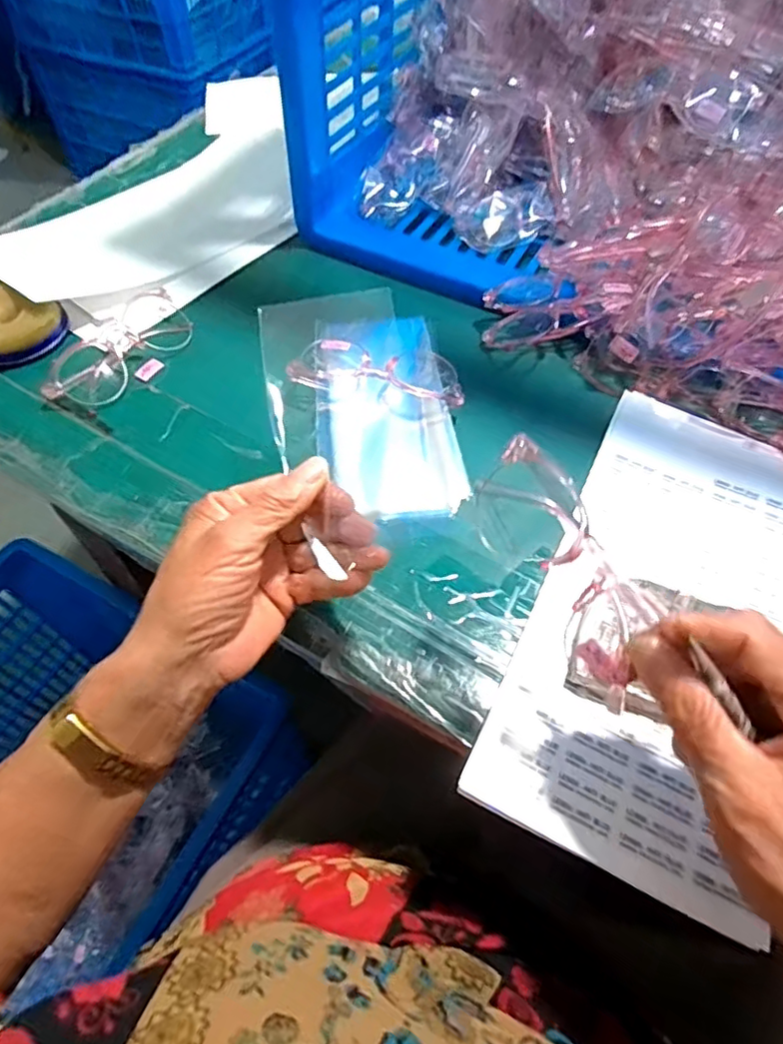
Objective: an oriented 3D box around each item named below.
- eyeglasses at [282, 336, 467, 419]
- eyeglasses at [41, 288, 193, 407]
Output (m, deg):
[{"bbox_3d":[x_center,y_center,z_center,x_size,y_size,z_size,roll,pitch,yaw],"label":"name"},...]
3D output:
[{"bbox_3d":[-0.009,-0.103,0.438,0.120,0.032,0.046,11,57,6],"label":"eyeglasses"},{"bbox_3d":[-0.200,-0.129,0.455,0.045,0.025,0.120,26,60,15],"label":"eyeglasses"}]

